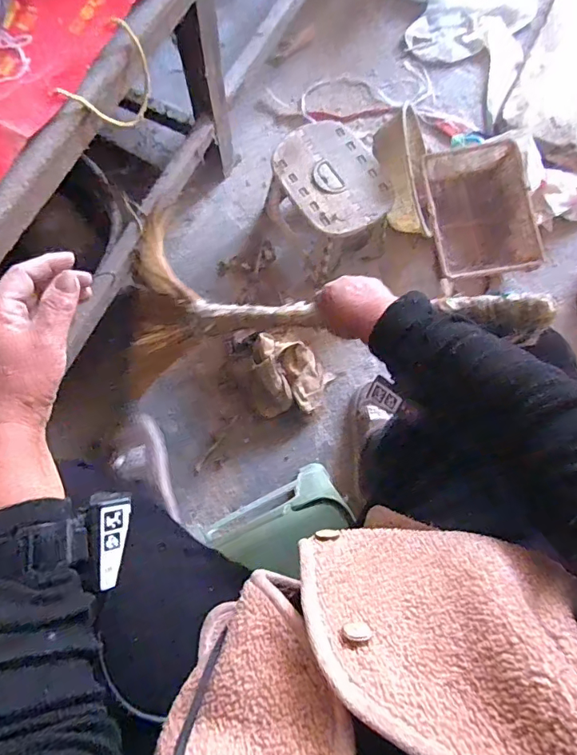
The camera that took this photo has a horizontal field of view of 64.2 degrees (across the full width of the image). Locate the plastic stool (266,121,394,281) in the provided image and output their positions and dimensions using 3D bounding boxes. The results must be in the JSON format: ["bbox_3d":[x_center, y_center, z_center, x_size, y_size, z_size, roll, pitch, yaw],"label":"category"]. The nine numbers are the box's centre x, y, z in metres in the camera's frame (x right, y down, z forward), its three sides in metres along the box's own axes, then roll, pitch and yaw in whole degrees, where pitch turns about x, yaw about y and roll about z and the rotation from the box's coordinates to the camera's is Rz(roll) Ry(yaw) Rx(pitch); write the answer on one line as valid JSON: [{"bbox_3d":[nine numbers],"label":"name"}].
[{"bbox_3d":[0.090,-0.382,0.976,0.200,0.154,0.254,-33,79,-9],"label":"plastic stool"}]

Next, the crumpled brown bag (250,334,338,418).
[{"bbox_3d":[0.003,-0.006,0.932,0.167,0.143,0.167,13,76,1],"label":"crumpled brown bag"}]

